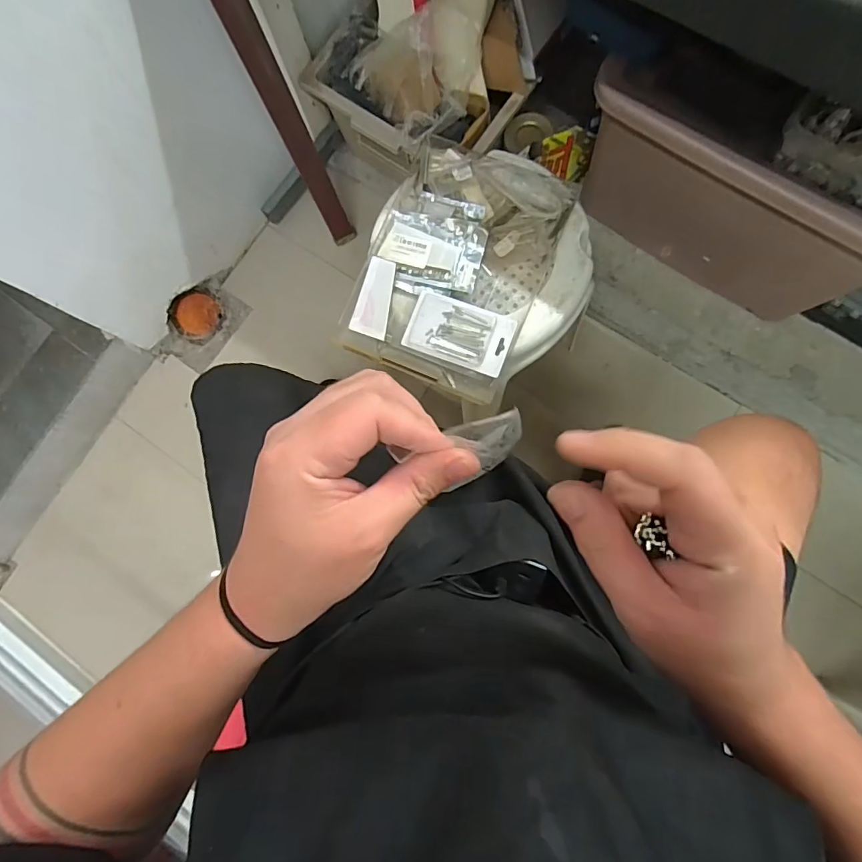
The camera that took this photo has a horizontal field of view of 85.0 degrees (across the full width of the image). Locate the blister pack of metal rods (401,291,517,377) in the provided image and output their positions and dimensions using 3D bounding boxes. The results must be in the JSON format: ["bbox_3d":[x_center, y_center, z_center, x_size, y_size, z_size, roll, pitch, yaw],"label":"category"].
[{"bbox_3d":[0.038,-0.132,0.632,0.138,0.007,0.083,20,82,5],"label":"blister pack of metal rods"}]

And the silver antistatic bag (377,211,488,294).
[{"bbox_3d":[0.003,-0.255,0.657,0.139,0.019,0.096,15,82,4],"label":"silver antistatic bag"}]

